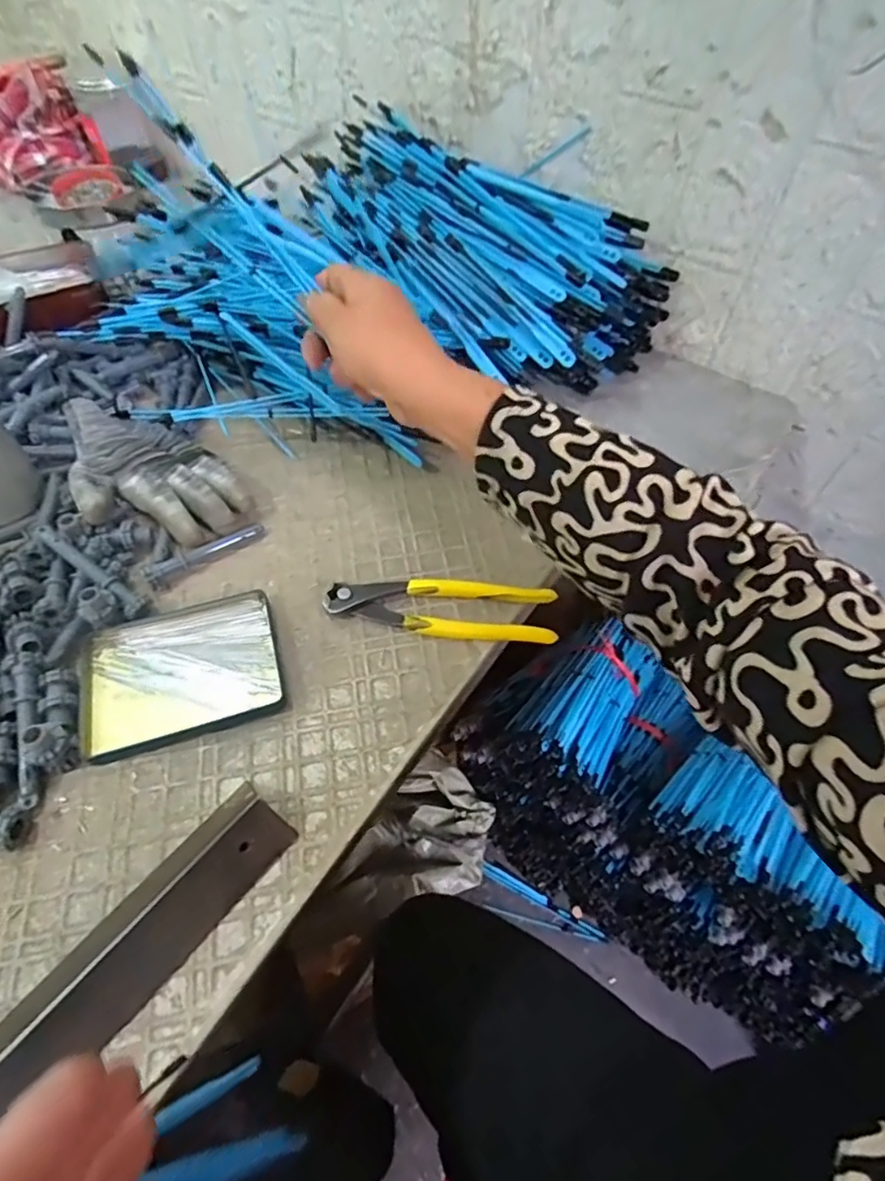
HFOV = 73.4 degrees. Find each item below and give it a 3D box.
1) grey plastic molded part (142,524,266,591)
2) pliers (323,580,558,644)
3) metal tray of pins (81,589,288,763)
[{"bbox_3d":[-0.183,-0.029,0.464,0.093,0.018,0.014,-28,61,-19],"label":"grey plastic molded part"},{"bbox_3d":[-0.001,0.014,0.436,0.164,0.016,0.045,5,56,1],"label":"pliers"},{"bbox_3d":[-0.179,0.053,0.411,0.128,0.012,0.099,-14,57,-11],"label":"metal tray of pins"}]

